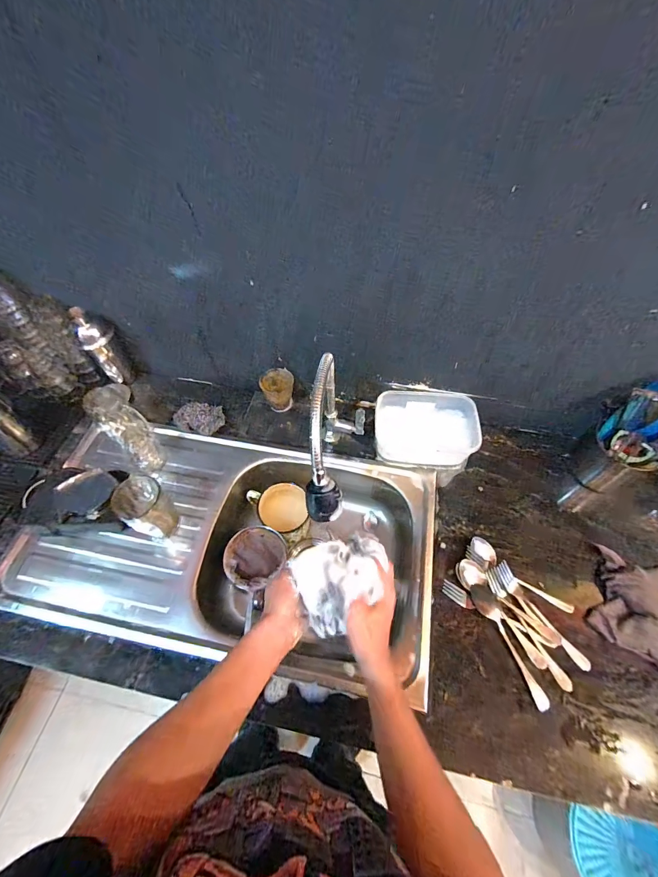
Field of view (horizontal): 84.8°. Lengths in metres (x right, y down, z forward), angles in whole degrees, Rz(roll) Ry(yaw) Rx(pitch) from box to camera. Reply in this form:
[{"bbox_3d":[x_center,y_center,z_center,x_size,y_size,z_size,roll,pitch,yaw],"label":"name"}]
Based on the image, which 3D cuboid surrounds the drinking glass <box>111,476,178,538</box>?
[{"bbox_3d":[-0.323,0.125,0.646,0.084,0.094,0.080,31,63,20],"label":"drinking glass"}]

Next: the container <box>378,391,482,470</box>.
[{"bbox_3d":[0.196,-0.019,0.740,0.200,0.081,0.145,6,57,5],"label":"container"}]

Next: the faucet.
[{"bbox_3d":[0.016,0.020,0.583,0.073,0.285,0.261,5,57,4],"label":"faucet"}]

